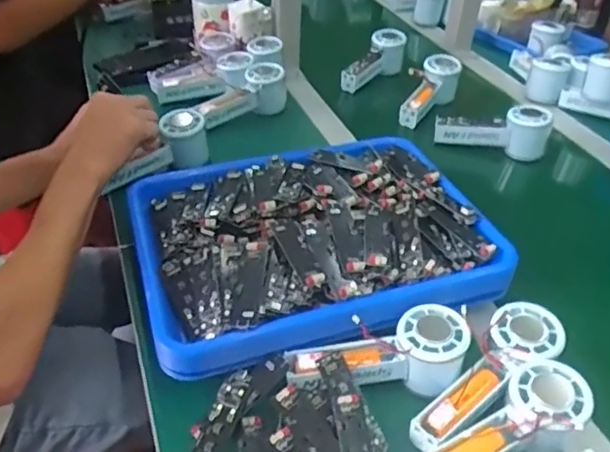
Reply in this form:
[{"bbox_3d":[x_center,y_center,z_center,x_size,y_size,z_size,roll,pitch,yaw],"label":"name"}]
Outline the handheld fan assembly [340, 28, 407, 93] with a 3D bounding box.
[{"bbox_3d":[0.116,-0.274,0.984,0.053,0.069,0.139,22,43,24],"label":"handheld fan assembly"}]

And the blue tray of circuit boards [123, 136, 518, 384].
[{"bbox_3d":[0.004,0.002,0.584,0.339,0.045,0.259,-11,40,-14],"label":"blue tray of circuit boards"}]

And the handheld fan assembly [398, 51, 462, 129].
[{"bbox_3d":[0.189,-0.208,0.910,0.055,0.054,0.155,25,61,26],"label":"handheld fan assembly"}]

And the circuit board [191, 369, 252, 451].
[{"bbox_3d":[-0.070,0.155,0.456,0.029,0.007,0.093,14,55,15],"label":"circuit board"}]

